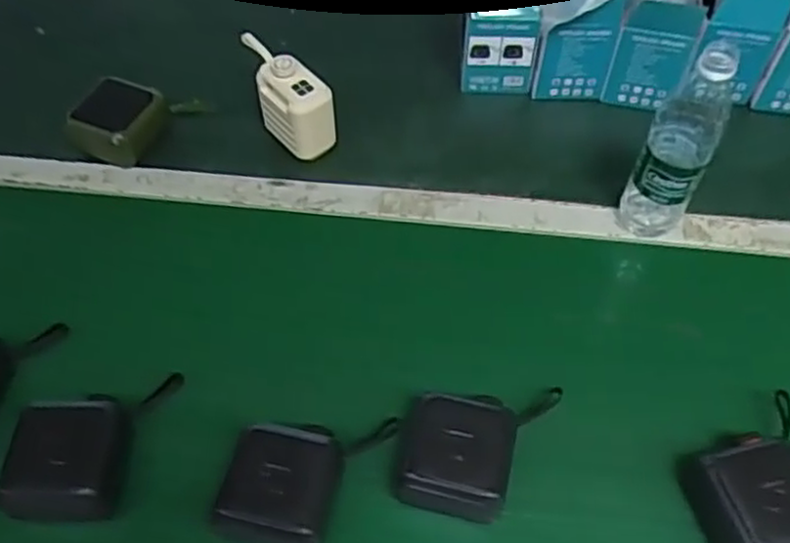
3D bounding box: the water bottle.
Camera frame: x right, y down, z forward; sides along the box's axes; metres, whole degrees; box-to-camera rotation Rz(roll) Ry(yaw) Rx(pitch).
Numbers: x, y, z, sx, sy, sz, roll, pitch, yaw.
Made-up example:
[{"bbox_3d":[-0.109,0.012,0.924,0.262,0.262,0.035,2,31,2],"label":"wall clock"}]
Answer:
[{"bbox_3d":[0.279,-0.124,0.705,0.064,0.226,0.060,23,57,15],"label":"water bottle"}]

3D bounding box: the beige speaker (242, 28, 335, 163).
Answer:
[{"bbox_3d":[-0.130,-0.201,0.837,0.056,0.098,0.135,-38,63,-24],"label":"beige speaker"}]

